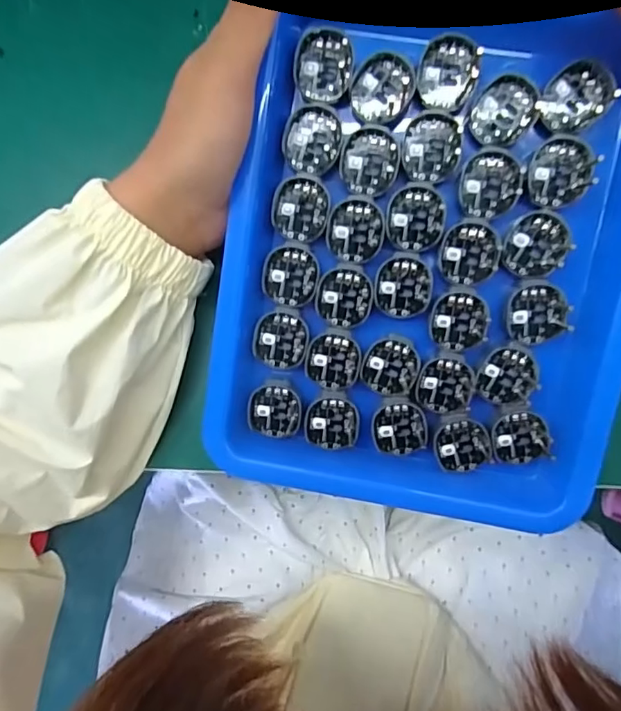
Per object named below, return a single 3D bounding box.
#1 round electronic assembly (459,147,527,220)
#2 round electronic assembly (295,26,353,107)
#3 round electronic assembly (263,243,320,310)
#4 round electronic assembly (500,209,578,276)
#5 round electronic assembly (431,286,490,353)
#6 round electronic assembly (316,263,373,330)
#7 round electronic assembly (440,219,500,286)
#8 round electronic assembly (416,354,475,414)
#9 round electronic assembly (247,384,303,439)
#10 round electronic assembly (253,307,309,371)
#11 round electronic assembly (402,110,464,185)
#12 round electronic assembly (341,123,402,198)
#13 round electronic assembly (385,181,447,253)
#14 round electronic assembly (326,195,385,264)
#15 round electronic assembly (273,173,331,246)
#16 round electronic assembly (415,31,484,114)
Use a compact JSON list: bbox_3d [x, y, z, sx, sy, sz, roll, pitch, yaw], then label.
[{"bbox_3d":[0.077,-0.073,0.229,0.026,0.009,0.026,2,103,7],"label":"round electronic assembly"},{"bbox_3d":[0.006,-0.124,0.227,0.024,0.004,0.030,6,98,2],"label":"round electronic assembly"},{"bbox_3d":[-0.009,-0.036,0.241,0.024,0.004,0.028,13,100,-2],"label":"round electronic assembly"},{"bbox_3d":[0.097,-0.048,0.229,0.027,0.008,0.026,0,85,3],"label":"round electronic assembly"},{"bbox_3d":[0.067,-0.016,0.238,0.026,0.004,0.029,5,102,7],"label":"round electronic assembly"},{"bbox_3d":[0.015,-0.027,0.241,0.024,0.004,0.028,7,101,1],"label":"round electronic assembly"},{"bbox_3d":[0.070,-0.045,0.234,0.027,0.007,0.027,-2,99,10],"label":"round electronic assembly"},{"bbox_3d":[0.062,0.013,0.244,0.025,0.008,0.026,0,85,3],"label":"round electronic assembly"},{"bbox_3d":[-0.017,0.027,0.253,0.025,0.004,0.026,-1,101,-6],"label":"round electronic assembly"},{"bbox_3d":[-0.013,-0.008,0.247,0.025,0.007,0.028,13,100,-2],"label":"round electronic assembly"},{"bbox_3d":[0.052,-0.090,0.230,0.024,0.009,0.028,-11,96,9],"label":"round electronic assembly"},{"bbox_3d":[0.027,-0.085,0.233,0.024,0.009,0.028,7,102,4],"label":"round electronic assembly"},{"bbox_3d":[0.046,-0.061,0.232,0.025,0.004,0.029,4,100,4],"label":"round electronic assembly"},{"bbox_3d":[0.021,-0.056,0.239,0.025,0.008,0.028,14,100,0],"label":"round electronic assembly"},{"bbox_3d":[-0.004,-0.065,0.236,0.025,0.004,0.029,8,99,1],"label":"round electronic assembly"},{"bbox_3d":[0.058,-0.119,0.222,0.024,0.007,0.029,20,100,1],"label":"round electronic assembly"}]

